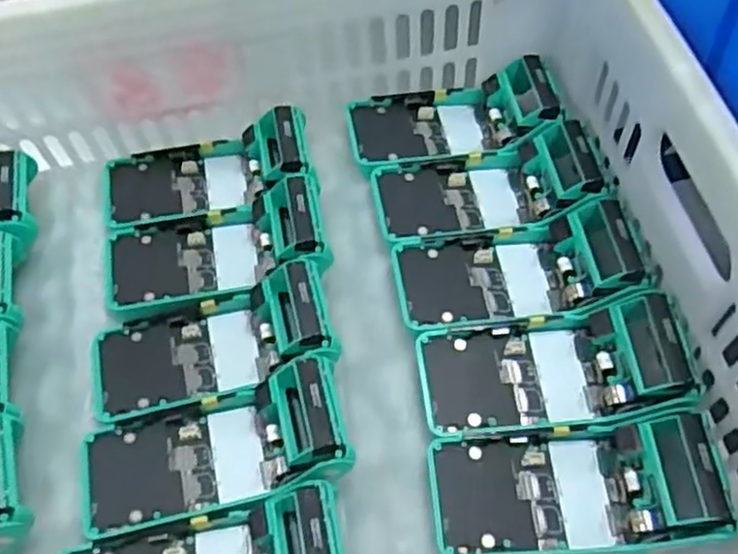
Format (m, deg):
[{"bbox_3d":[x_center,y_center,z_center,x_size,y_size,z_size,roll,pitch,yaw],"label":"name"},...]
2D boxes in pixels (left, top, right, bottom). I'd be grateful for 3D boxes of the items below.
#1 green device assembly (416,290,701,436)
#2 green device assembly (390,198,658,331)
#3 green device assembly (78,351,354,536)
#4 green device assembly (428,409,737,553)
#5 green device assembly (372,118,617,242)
[{"bbox_3d":[0.117,0.058,0.450,0.161,0.049,0.070,-6,59,1],"label":"green device assembly"},{"bbox_3d":[0.104,-0.007,0.489,0.166,0.044,0.074,-6,59,1],"label":"green device assembly"},{"bbox_3d":[-0.096,0.106,0.439,0.167,0.044,0.075,-12,59,-3],"label":"green device assembly"},{"bbox_3d":[0.122,0.125,0.416,0.167,0.041,0.077,-5,59,1],"label":"green device assembly"},{"bbox_3d":[0.088,-0.070,0.524,0.162,0.042,0.076,-8,59,0],"label":"green device assembly"}]

